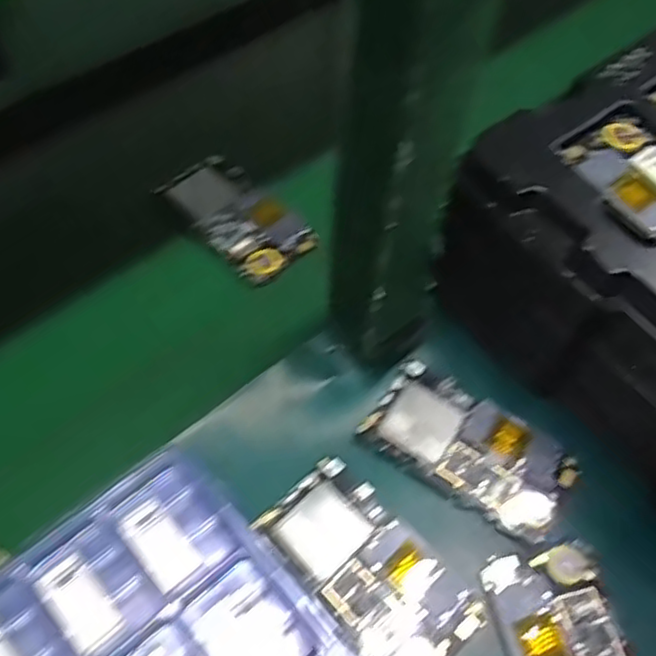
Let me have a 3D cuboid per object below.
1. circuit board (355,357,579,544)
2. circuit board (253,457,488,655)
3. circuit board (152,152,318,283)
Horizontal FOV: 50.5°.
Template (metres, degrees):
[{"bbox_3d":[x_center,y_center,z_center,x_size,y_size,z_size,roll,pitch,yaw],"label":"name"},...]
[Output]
[{"bbox_3d":[0.088,0.075,0.432,0.122,0.011,0.069,32,63,14],"label":"circuit board"},{"bbox_3d":[0.023,0.134,0.389,0.066,0.007,0.122,-37,69,-22],"label":"circuit board"},{"bbox_3d":[-0.069,-0.087,0.536,0.067,0.017,0.124,-40,70,-22],"label":"circuit board"}]

